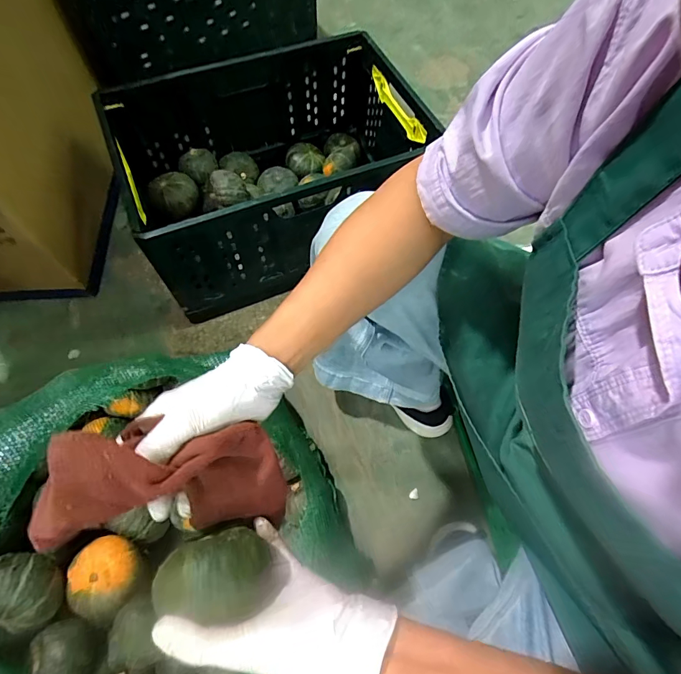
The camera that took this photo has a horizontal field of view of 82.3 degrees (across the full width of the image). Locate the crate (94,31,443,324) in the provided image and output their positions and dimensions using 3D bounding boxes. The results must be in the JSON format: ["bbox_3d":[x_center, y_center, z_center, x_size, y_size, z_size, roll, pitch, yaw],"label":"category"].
[{"bbox_3d":[-0.146,-0.373,0.872,0.609,0.280,0.433,-19,67,-10],"label":"crate"}]

